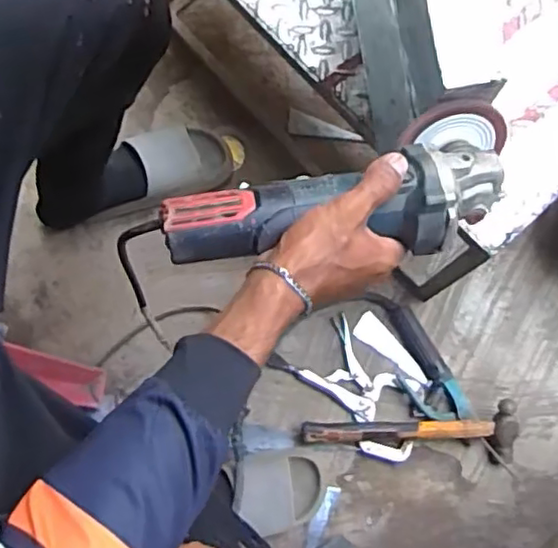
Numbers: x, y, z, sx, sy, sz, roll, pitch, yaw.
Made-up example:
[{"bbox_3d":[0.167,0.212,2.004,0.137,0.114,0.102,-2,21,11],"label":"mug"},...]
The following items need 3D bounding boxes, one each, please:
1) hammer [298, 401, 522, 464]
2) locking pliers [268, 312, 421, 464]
[{"bbox_3d":[0.191,0.241,0.921,0.304,0.060,0.085,-4,79,-2],"label":"hammer"},{"bbox_3d":[0.123,0.176,0.981,0.237,0.019,0.131,44,81,7],"label":"locking pliers"}]

